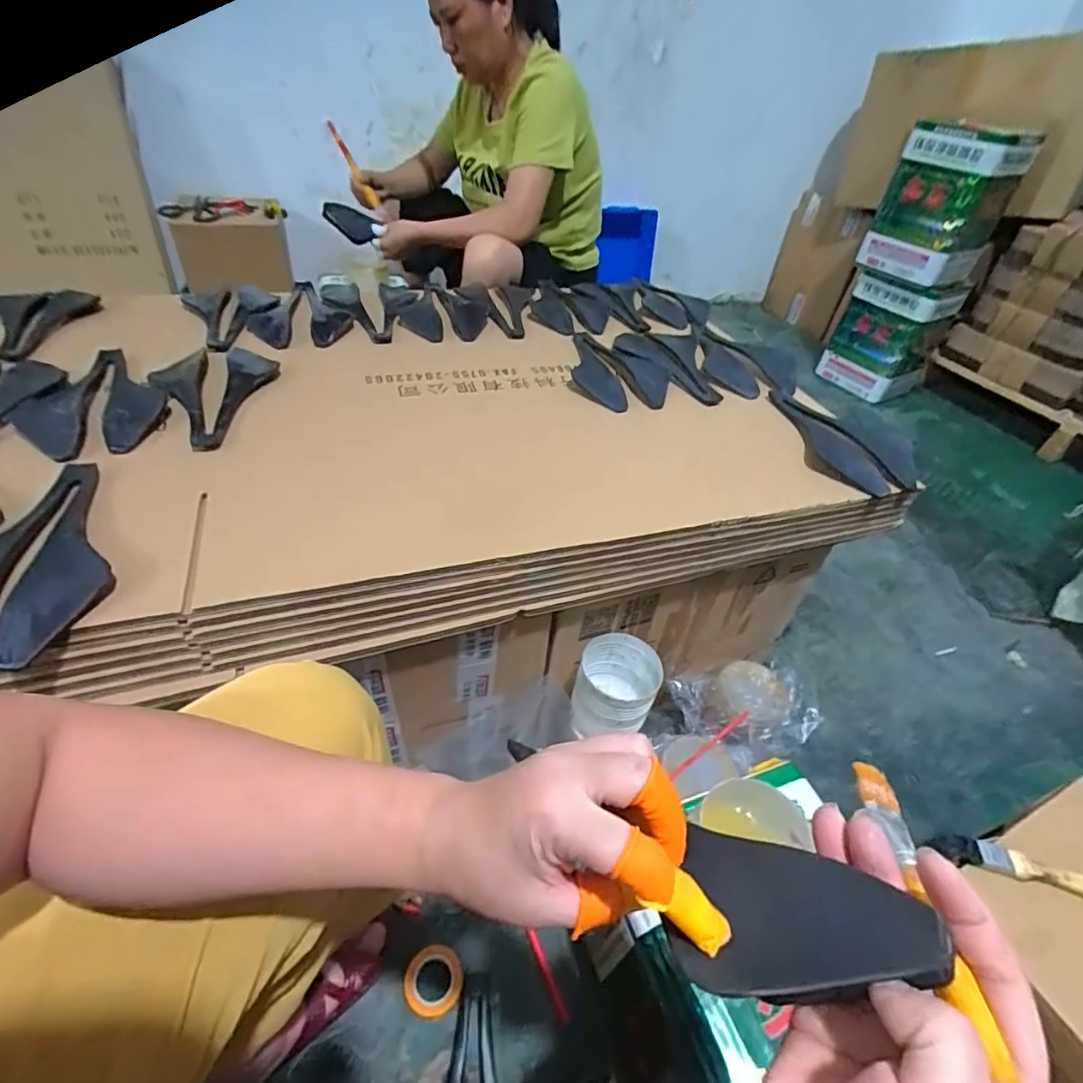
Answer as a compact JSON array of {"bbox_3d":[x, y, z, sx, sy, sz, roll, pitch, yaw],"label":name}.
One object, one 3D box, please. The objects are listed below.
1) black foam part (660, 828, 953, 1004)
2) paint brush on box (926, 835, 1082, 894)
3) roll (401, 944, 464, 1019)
[{"bbox_3d":[0.098,0.151,0.216,0.096,0.011,0.059,-9,31,40],"label":"black foam part"},{"bbox_3d":[0.456,0.301,0.508,0.177,0.011,0.027,12,43,6],"label":"paint brush on box"},{"bbox_3d":[-0.118,0.481,0.607,0.062,0.024,0.061,4,43,-4],"label":"roll"}]

